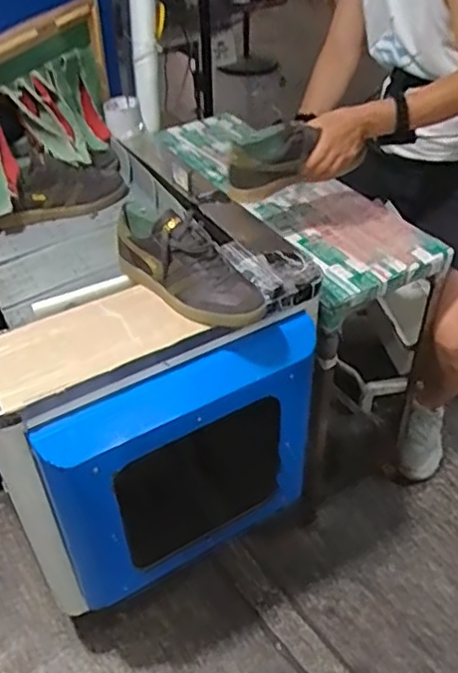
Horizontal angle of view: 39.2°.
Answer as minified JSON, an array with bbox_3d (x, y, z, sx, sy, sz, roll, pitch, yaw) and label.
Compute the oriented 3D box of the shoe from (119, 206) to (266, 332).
[{"bbox_3d":[-0.076,-0.122,1.050,0.293,0.119,0.095,32,51,32],"label":"shoe"}]

